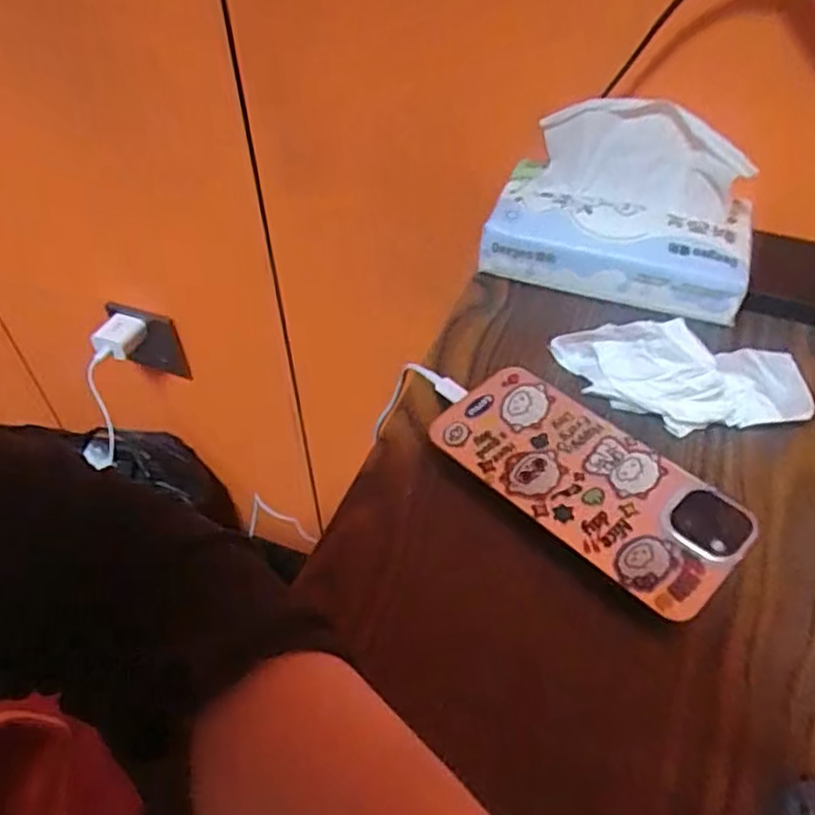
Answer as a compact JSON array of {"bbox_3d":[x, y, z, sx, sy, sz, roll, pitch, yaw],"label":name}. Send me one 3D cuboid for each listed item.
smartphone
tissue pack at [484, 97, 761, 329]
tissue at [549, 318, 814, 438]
[{"bbox_3d":[0.084,0.033,0.323,0.142,0.016,0.071,36,58,29],"label":"smartphone"},{"bbox_3d":[0.126,-0.116,0.413,0.151,0.089,0.083,11,49,12],"label":"tissue pack"},{"bbox_3d":[0.142,-0.020,0.349,0.125,0.043,0.059,-1,48,1],"label":"tissue"}]

